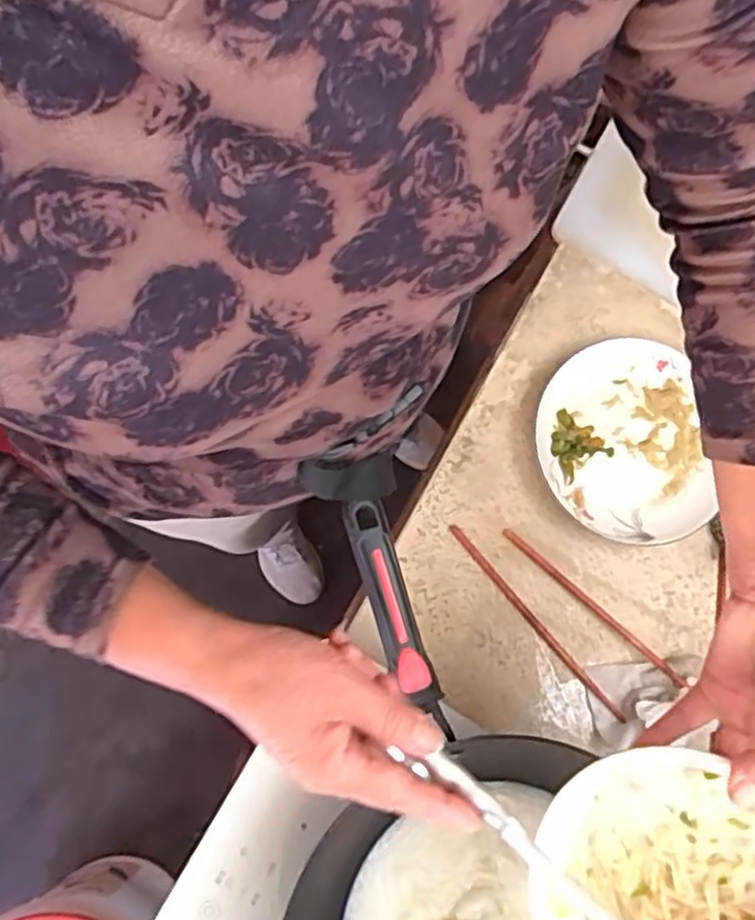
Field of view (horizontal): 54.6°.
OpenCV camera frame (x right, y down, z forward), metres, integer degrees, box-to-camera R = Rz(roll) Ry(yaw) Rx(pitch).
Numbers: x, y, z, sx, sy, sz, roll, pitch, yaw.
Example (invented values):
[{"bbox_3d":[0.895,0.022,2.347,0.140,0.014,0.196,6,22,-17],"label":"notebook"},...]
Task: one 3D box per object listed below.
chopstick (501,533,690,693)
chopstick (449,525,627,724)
[{"bbox_3d":[0.202,0.136,0.689,0.208,0.013,0.013,42,81,7],"label":"chopstick"},{"bbox_3d":[0.147,0.150,0.682,0.009,0.013,0.230,-40,82,-8],"label":"chopstick"}]

